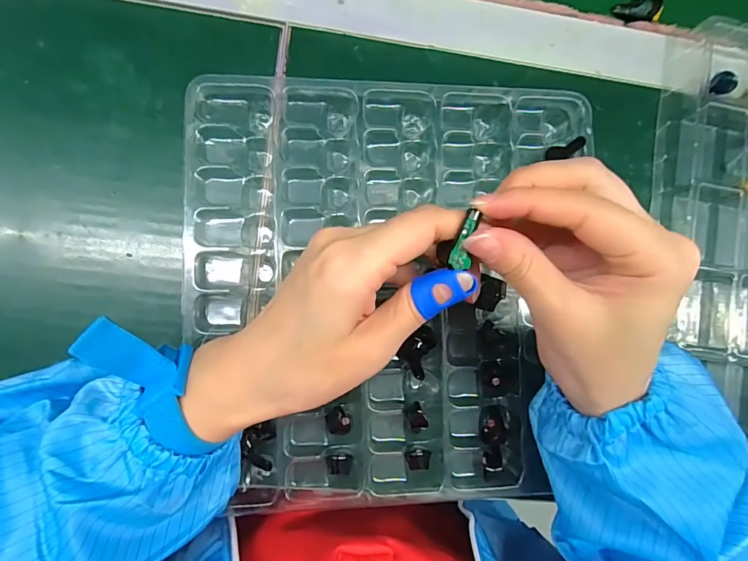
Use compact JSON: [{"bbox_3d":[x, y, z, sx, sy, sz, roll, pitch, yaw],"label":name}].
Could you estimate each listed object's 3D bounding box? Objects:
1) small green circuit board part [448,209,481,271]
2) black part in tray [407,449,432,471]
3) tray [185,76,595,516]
[{"bbox_3d":[0.038,-0.016,0.177,0.009,0.004,0.024,13,104,-5],"label":"small green circuit board part"},{"bbox_3d":[0.027,0.108,0.255,0.015,0.006,0.011,-3,89,-6],"label":"black part in tray"},{"bbox_3d":[0.010,0.004,0.268,0.236,0.034,0.263,1,89,-6],"label":"tray"}]

